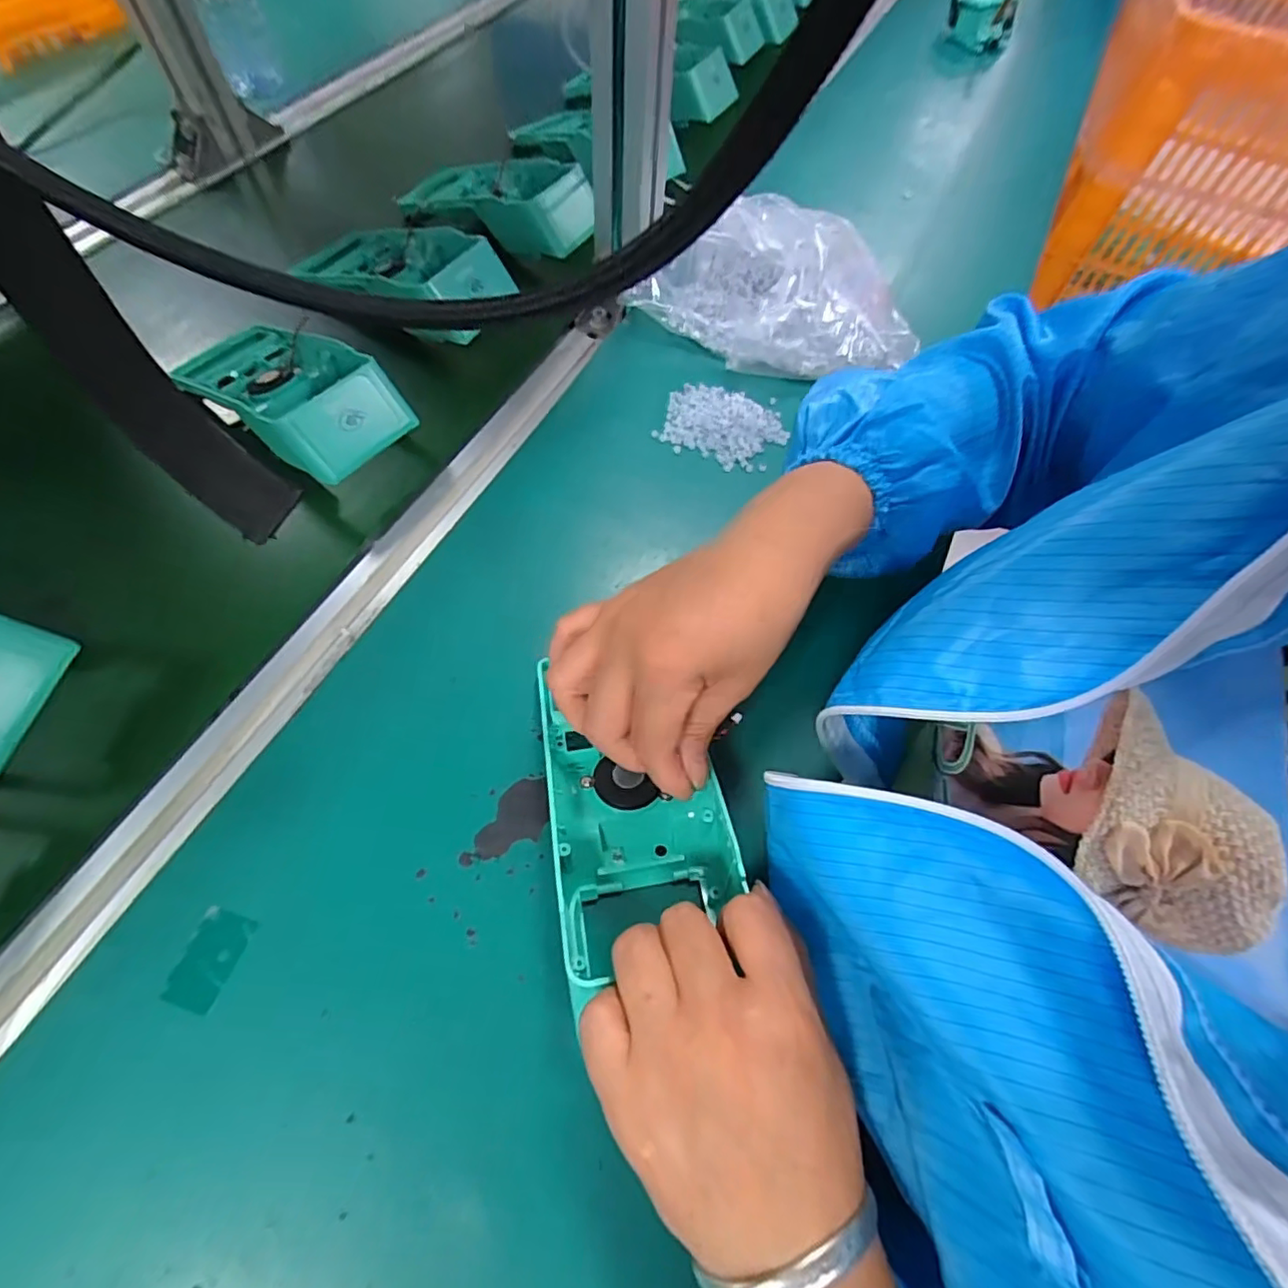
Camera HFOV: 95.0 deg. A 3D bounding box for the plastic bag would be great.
[{"bbox_3d":[0.109,-0.287,0.473,0.210,0.063,0.122,17,63,5],"label":"plastic bag"}]

